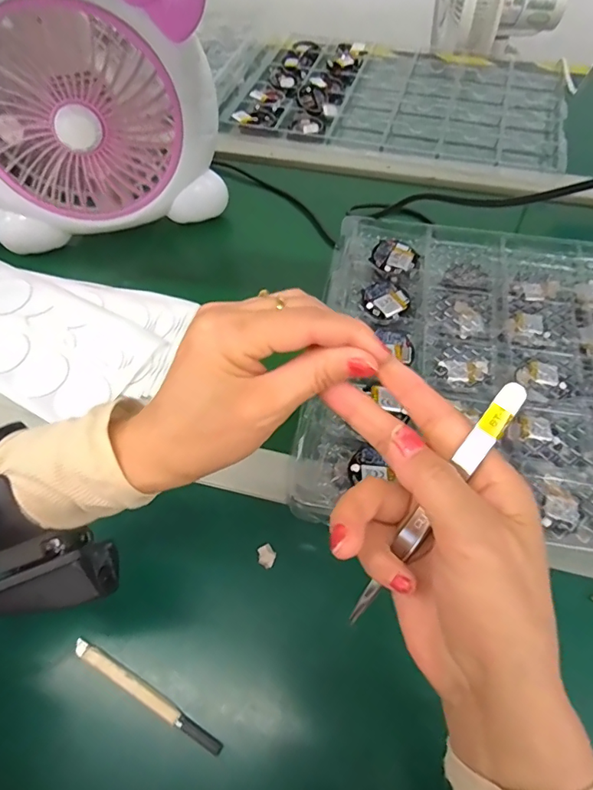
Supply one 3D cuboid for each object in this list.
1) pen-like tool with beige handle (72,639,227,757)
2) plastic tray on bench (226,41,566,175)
[{"bbox_3d":[-0.095,0.190,0.304,0.112,0.008,0.010,25,61,16],"label":"pen-like tool with beige handle"},{"bbox_3d":[0.149,-0.423,0.683,0.442,0.024,0.273,14,59,10],"label":"plastic tray on bench"}]

